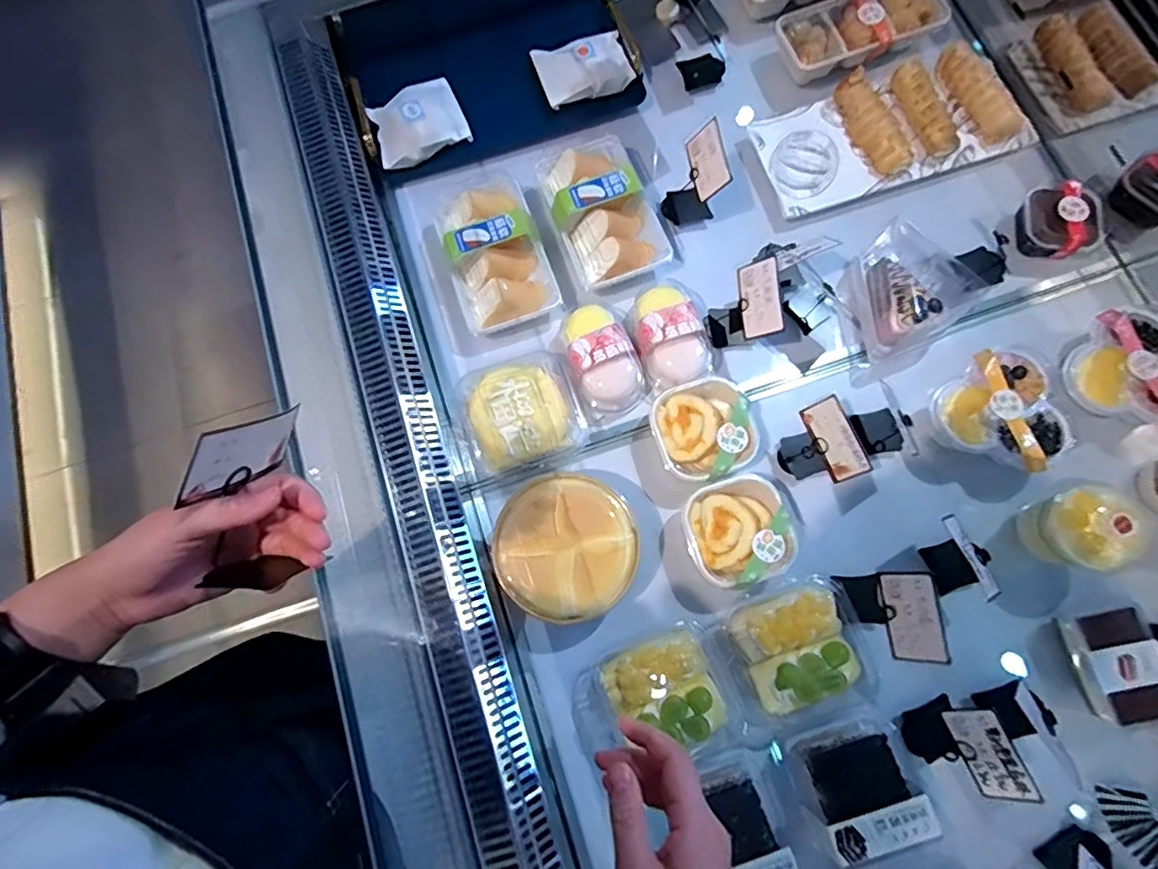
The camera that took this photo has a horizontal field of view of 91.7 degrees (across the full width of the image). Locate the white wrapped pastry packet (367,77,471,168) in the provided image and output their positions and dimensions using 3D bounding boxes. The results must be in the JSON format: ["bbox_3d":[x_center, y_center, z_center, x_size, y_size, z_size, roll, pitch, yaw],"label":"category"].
[{"bbox_3d":[-0.226,-0.441,0.798,0.129,0.046,0.106,-17,76,-2],"label":"white wrapped pastry packet"}]

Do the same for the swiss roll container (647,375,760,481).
[{"bbox_3d":[0.152,-0.004,0.676,0.120,0.063,0.116,-22,76,-3],"label":"swiss roll container"}]

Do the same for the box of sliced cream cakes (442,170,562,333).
[{"bbox_3d":[-0.117,-0.244,0.738,0.134,0.071,0.205,-22,76,-3],"label":"box of sliced cream cakes"}]

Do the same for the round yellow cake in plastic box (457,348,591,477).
[{"bbox_3d":[-0.075,-0.025,0.694,0.150,0.049,0.135,-21,76,-2],"label":"round yellow cake in plastic box"}]

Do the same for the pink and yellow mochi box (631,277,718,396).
[{"bbox_3d":[0.121,-0.134,0.714,0.099,0.070,0.146,-17,76,-1],"label":"pink and yellow mochi box"}]

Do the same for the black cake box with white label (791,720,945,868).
[{"bbox_3d":[0.279,0.351,0.562,0.103,0.052,0.100,-18,76,-5],"label":"black cake box with white label"}]

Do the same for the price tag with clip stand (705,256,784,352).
[{"bbox_3d":[0.195,-0.146,0.680,0.066,0.103,0.088,-6,76,1],"label":"price tag with clip stand"}]

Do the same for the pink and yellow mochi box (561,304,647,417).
[{"bbox_3d":[0.030,-0.097,0.701,0.086,0.056,0.139,-27,77,-4],"label":"pink and yellow mochi box"}]

